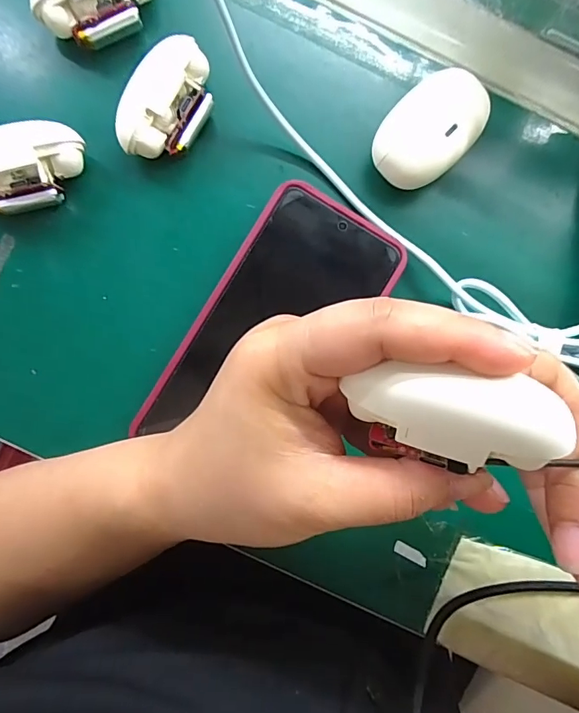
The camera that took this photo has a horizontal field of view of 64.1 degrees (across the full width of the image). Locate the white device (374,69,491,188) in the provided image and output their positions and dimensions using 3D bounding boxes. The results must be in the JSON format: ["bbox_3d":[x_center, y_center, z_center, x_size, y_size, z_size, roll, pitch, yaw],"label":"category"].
[{"bbox_3d":[0.074,-0.121,0.253,0.042,0.027,0.065,44,86,-2],"label":"white device"}]

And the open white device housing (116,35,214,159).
[{"bbox_3d":[-0.063,-0.133,0.247,0.036,0.028,0.065,30,87,-2],"label":"open white device housing"}]

